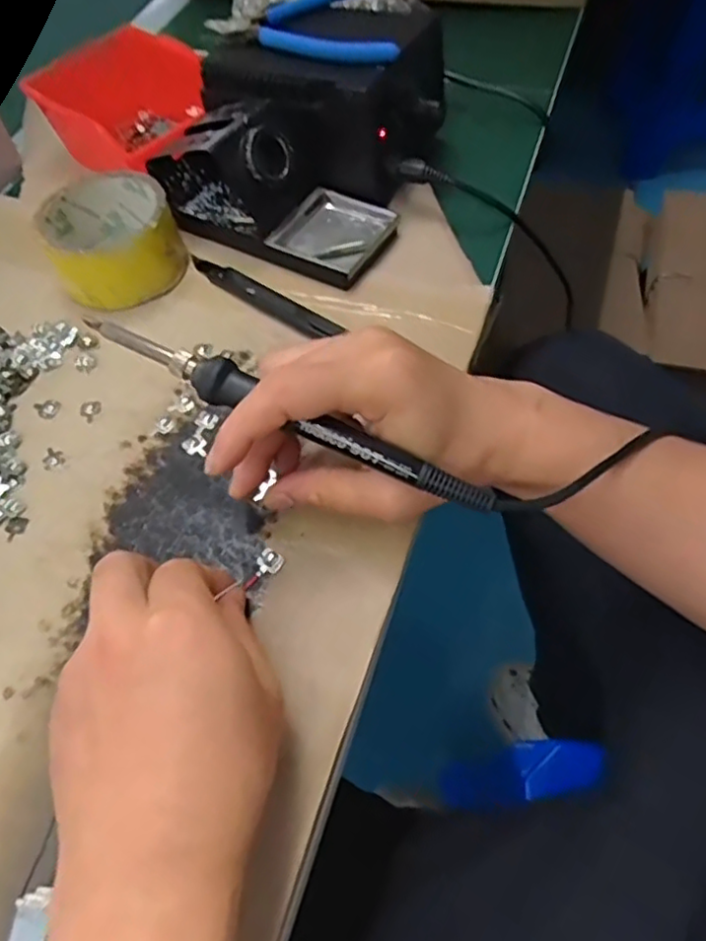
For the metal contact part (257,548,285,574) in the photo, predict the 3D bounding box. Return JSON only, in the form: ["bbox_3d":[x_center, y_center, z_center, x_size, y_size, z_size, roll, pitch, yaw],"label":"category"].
[{"bbox_3d":[-0.042,0.046,0.329,0.013,0.004,0.013,31,66,21],"label":"metal contact part"}]

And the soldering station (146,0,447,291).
[{"bbox_3d":[-0.027,-0.246,0.454,0.162,0.083,0.200,24,64,18],"label":"soldering station"}]

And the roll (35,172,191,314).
[{"bbox_3d":[-0.161,-0.156,0.436,0.081,0.046,0.081,-2,59,3],"label":"roll"}]

